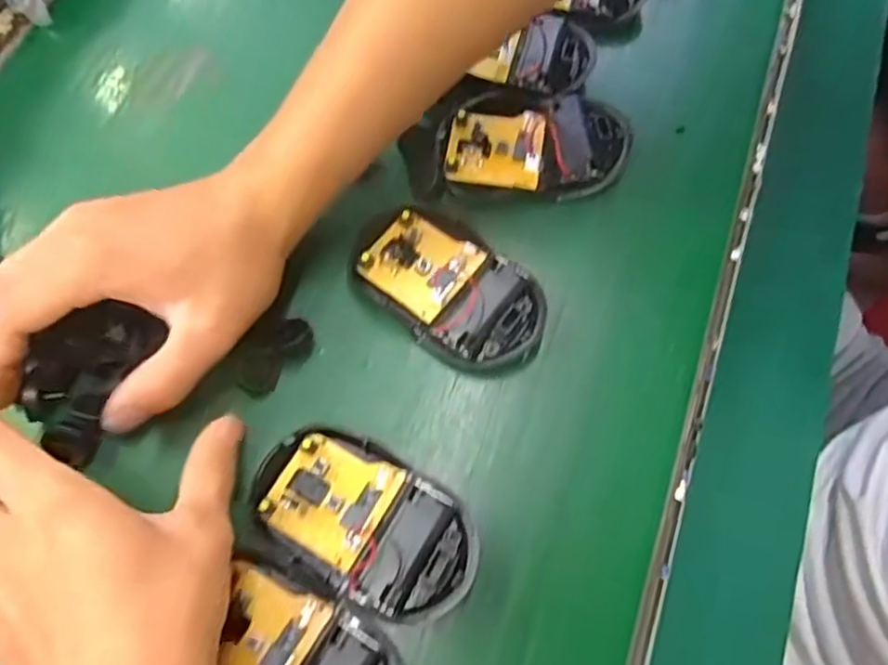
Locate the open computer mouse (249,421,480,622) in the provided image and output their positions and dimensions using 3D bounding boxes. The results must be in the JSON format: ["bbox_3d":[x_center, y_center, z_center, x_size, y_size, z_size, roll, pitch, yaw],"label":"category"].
[{"bbox_3d":[-0.033,0.078,0.287,0.096,0.014,0.056,31,71,11],"label":"open computer mouse"}]

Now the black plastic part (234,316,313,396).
[{"bbox_3d":[-0.077,0.012,0.314,0.016,0.015,0.040,37,73,14],"label":"black plastic part"}]

